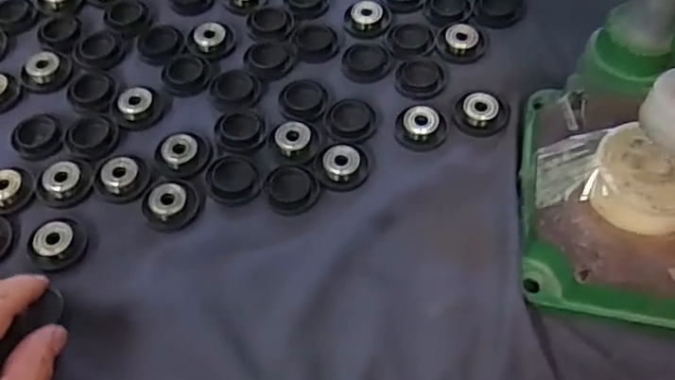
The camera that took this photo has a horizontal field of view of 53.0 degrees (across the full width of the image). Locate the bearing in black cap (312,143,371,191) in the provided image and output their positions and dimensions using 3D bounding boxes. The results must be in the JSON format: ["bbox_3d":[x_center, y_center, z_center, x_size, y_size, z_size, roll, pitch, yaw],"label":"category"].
[{"bbox_3d":[0.002,-0.016,0.408,0.033,0.009,0.030,4,59,4],"label":"bearing in black cap"}]

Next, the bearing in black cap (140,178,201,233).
[{"bbox_3d":[-0.099,0.006,0.394,0.035,0.009,0.032,22,62,15],"label":"bearing in black cap"}]

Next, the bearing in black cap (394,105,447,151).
[{"bbox_3d":[0.052,-0.040,0.420,0.031,0.010,0.030,-1,58,1],"label":"bearing in black cap"}]

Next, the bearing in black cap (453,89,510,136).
[{"bbox_3d":[0.091,-0.053,0.425,0.033,0.009,0.036,12,59,9],"label":"bearing in black cap"}]

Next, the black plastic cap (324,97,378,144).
[{"bbox_3d":[0.009,-0.045,0.427,0.032,0.004,0.032,-1,58,1],"label":"black plastic cap"}]

